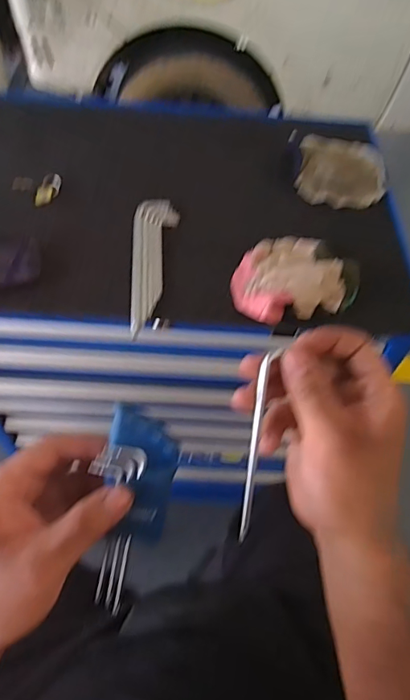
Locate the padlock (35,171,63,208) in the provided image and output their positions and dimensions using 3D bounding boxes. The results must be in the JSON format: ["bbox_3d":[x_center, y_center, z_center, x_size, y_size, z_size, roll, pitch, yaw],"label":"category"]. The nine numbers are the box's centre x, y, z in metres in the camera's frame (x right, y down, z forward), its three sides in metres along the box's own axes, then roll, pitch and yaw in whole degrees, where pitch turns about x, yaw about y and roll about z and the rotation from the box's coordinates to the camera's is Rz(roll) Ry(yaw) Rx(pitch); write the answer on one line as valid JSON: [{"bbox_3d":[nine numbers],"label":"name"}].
[{"bbox_3d":[-0.230,-0.232,0.676,0.024,0.018,0.062,15,57,6],"label":"padlock"}]

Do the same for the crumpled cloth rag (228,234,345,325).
[{"bbox_3d":[0.102,-0.096,0.595,0.142,0.030,0.133,-17,59,-14],"label":"crumpled cloth rag"}]

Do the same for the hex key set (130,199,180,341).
[{"bbox_3d":[-0.075,-0.118,0.614,0.056,0.017,0.229,5,57,0],"label":"hex key set"}]

